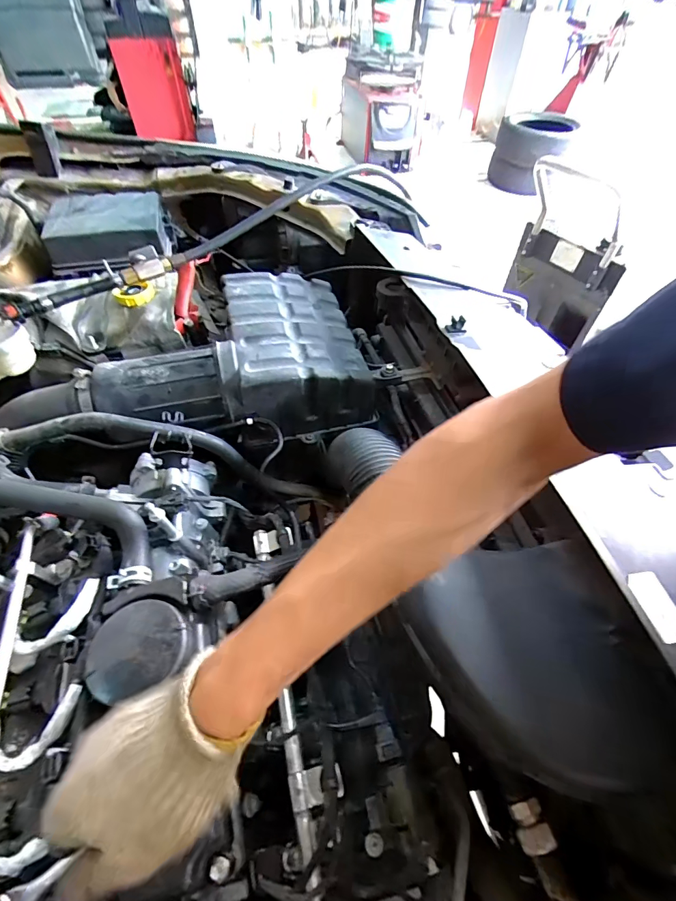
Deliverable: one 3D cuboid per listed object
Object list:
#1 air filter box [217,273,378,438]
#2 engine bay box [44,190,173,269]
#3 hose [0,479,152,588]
[{"bbox_3d":[-0.077,-0.153,0.604,0.196,0.115,0.251,-15,54,-11],"label":"air filter box"},{"bbox_3d":[-0.402,-0.398,0.711,0.184,0.055,0.168,-12,54,-9],"label":"engine bay box"},{"bbox_3d":[-0.307,0.064,0.398,0.281,0.084,0.067,13,54,10],"label":"hose"}]

